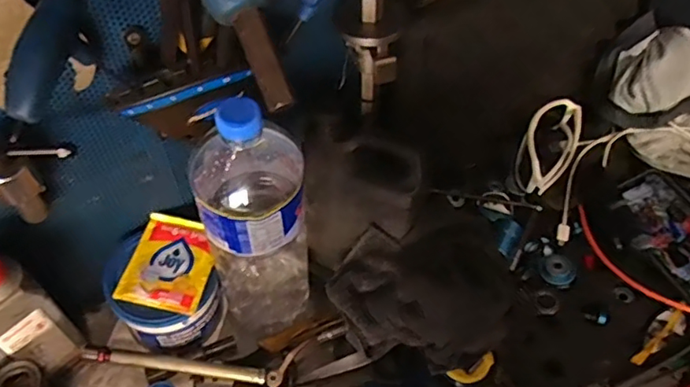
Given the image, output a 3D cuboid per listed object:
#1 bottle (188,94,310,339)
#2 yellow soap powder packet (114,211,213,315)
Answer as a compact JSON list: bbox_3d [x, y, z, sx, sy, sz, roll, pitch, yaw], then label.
[{"bbox_3d":[-0.079,0.023,0.512,0.089,0.301,0.111,-2,54,-3],"label":"bottle"},{"bbox_3d":[-0.170,0.067,0.550,0.076,0.013,0.095,9,54,5],"label":"yellow soap powder packet"}]

